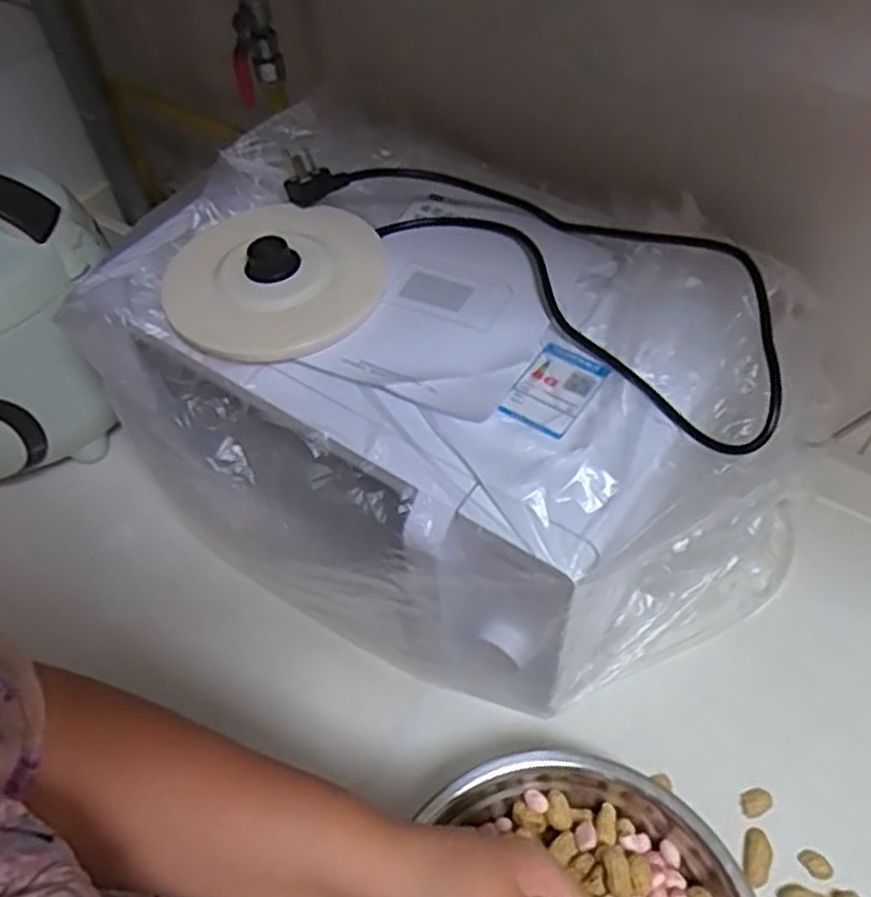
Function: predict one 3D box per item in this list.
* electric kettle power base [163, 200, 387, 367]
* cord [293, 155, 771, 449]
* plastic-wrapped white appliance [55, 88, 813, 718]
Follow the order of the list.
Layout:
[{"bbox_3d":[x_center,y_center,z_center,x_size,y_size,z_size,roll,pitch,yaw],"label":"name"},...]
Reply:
[{"bbox_3d":[-0.109,-0.123,0.519,0.143,0.029,0.141,-7,52,-2],"label":"electric kettle power base"},{"bbox_3d":[0.070,-0.134,0.514,0.358,0.040,0.112,33,61,25],"label":"cord"},{"bbox_3d":[0.007,-0.005,0.580,0.460,0.278,0.307,28,59,22],"label":"plastic-wrapped white appliance"}]

